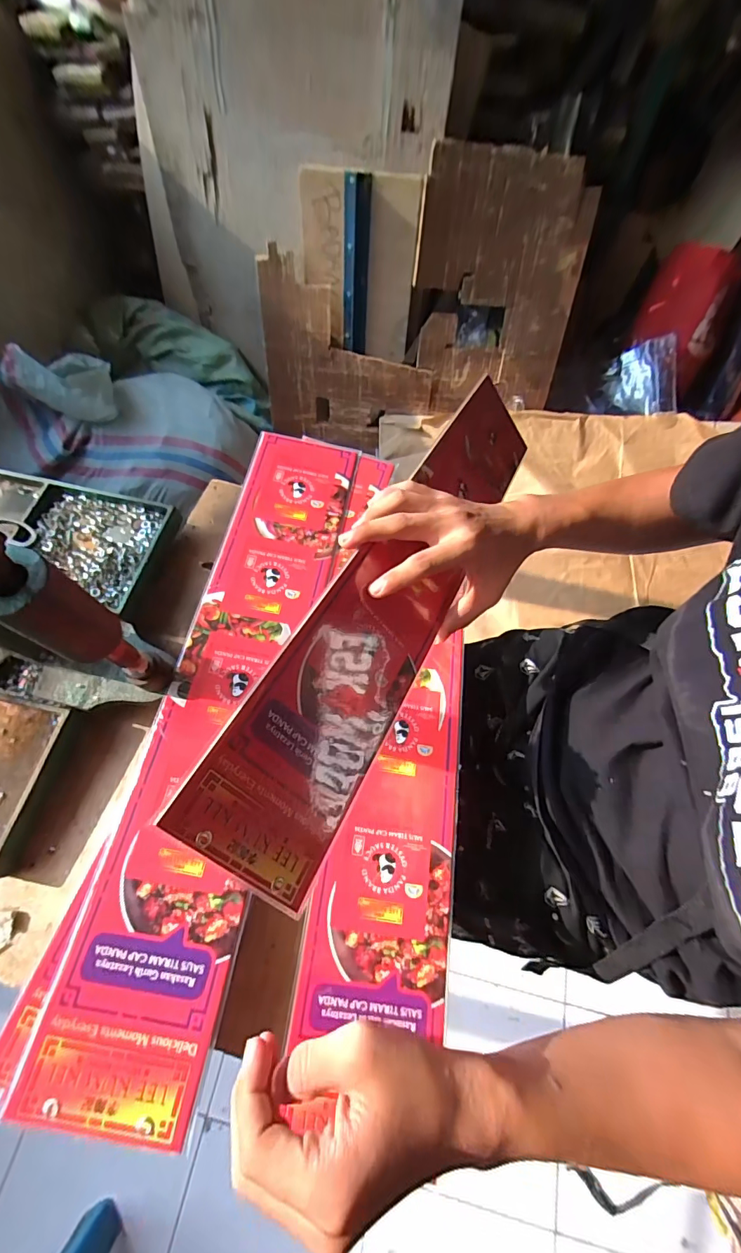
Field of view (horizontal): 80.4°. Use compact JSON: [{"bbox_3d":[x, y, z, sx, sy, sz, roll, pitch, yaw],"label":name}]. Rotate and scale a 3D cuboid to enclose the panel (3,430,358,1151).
[{"bbox_3d":[-0.115,0.047,0.377,0.114,0.011,0.555,11,65,1],"label":"panel"}]

